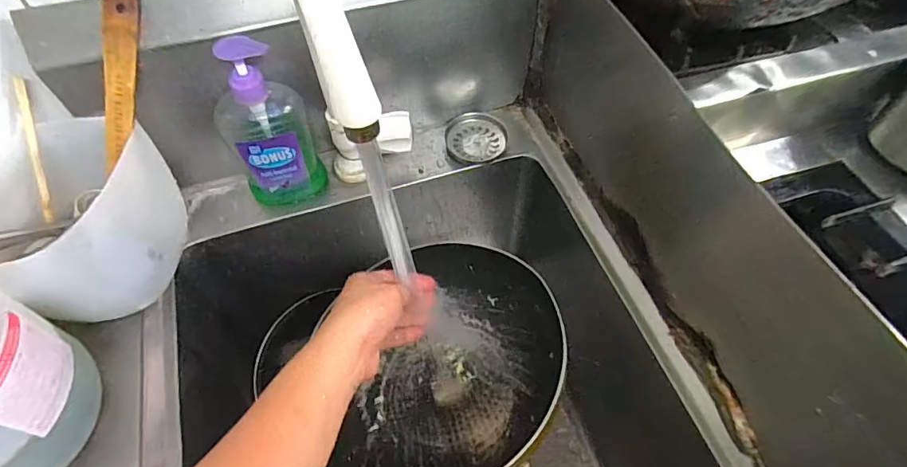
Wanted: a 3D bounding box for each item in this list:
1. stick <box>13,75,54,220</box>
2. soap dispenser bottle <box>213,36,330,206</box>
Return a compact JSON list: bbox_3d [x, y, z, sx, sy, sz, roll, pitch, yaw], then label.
[{"bbox_3d":[-0.392,-0.077,0.456,0.004,0.132,0.010,7,16,21],"label":"stick"},{"bbox_3d":[-0.195,-0.104,0.501,0.075,0.198,0.047,-19,55,-13],"label":"soap dispenser bottle"}]

